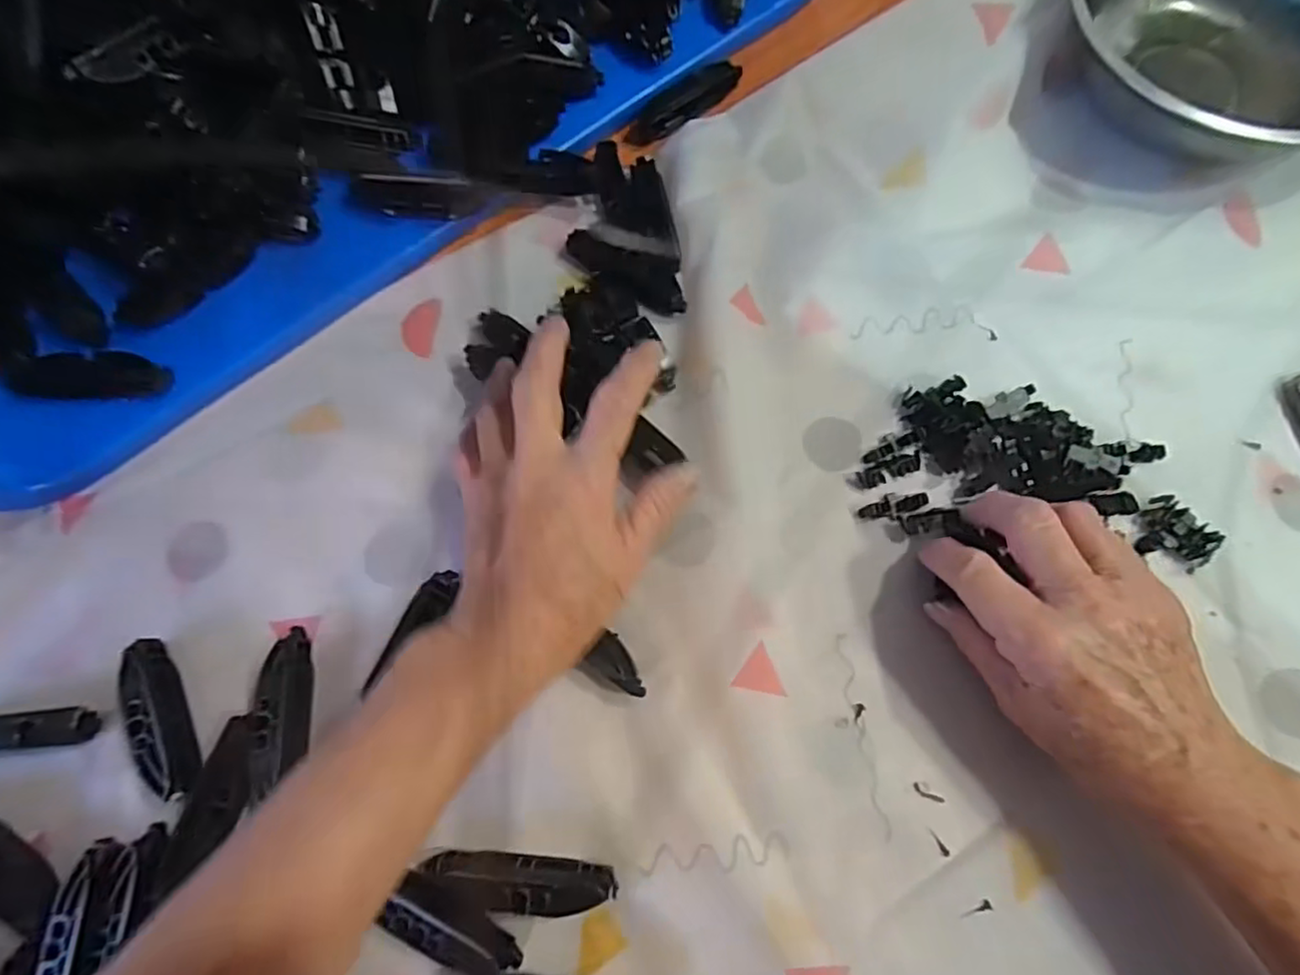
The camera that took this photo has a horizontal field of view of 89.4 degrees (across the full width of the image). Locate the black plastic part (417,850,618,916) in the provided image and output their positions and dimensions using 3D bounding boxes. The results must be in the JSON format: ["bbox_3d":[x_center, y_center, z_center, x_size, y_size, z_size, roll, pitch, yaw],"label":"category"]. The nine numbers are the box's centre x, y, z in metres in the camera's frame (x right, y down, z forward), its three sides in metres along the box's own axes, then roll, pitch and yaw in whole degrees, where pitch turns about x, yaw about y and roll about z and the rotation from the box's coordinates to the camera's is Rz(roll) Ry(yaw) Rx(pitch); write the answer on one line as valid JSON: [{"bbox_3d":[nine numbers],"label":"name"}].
[{"bbox_3d":[-0.055,0.174,0.289,0.079,0.014,0.021,4,73,2],"label":"black plastic part"}]

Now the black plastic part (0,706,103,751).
[{"bbox_3d":[-0.306,0.115,0.309,0.076,0.015,0.017,-6,73,-1],"label":"black plastic part"}]

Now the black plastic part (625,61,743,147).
[{"bbox_3d":[0.022,-0.249,0.423,0.086,0.019,0.018,-35,76,-9],"label":"black plastic part"}]

